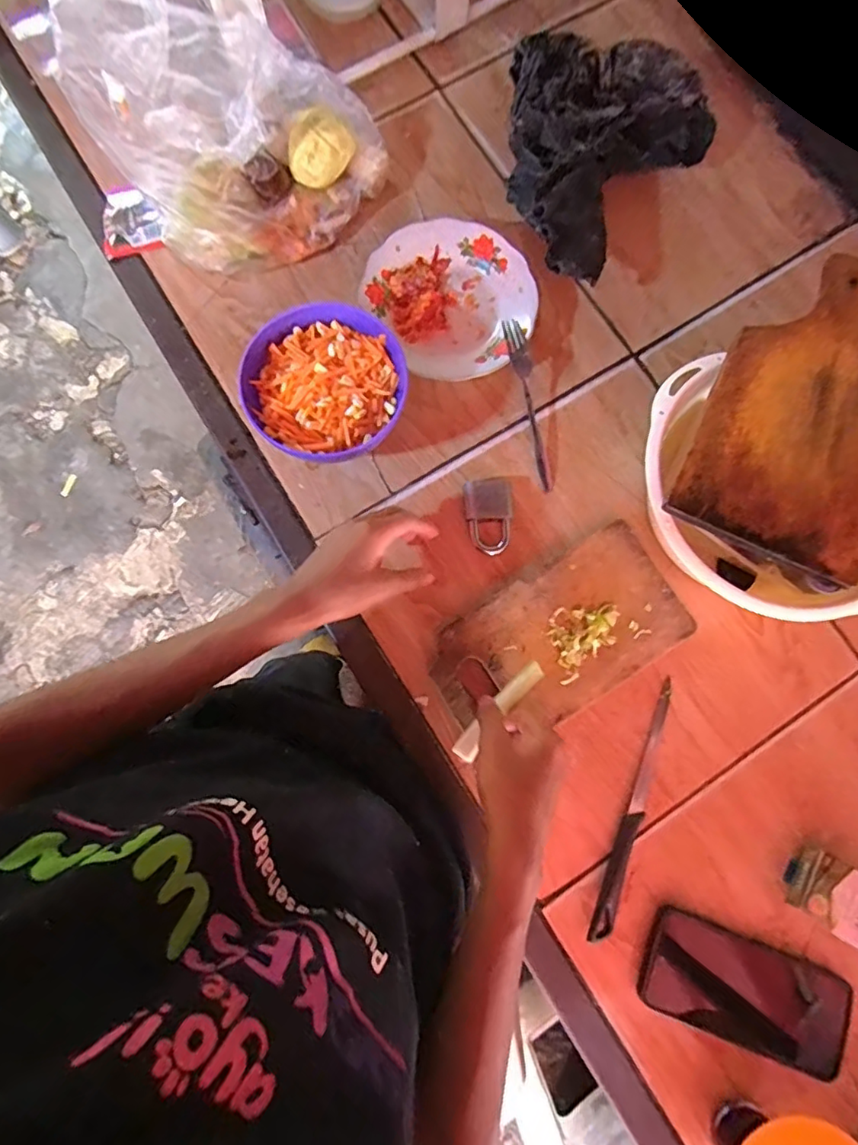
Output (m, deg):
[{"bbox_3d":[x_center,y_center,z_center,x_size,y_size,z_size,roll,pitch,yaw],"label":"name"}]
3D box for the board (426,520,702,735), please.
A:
[{"bbox_3d":[0.124,0.064,0.548,0.239,0.017,0.132,-31,82,-7],"label":"board"}]

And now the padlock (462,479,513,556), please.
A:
[{"bbox_3d":[0.061,-0.055,0.567,0.048,0.023,0.073,-6,79,-3],"label":"padlock"}]

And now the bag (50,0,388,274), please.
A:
[{"bbox_3d":[-0.204,-0.465,0.567,0.244,0.158,0.256,-42,83,-8],"label":"bag"}]

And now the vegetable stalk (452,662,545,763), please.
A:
[{"bbox_3d":[0.061,0.118,0.487,0.019,0.011,0.105,44,70,7],"label":"vegetable stalk"}]

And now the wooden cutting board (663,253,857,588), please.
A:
[{"bbox_3d":[0.339,-0.149,0.493,0.164,0.013,0.293,27,80,4],"label":"wooden cutting board"}]

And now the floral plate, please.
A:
[{"bbox_3d":[0.026,-0.290,0.604,0.162,0.035,0.175,0,79,-1],"label":"floral plate"}]

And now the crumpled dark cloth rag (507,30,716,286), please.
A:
[{"bbox_3d":[0.158,-0.445,0.595,0.199,0.114,0.289,37,82,5],"label":"crumpled dark cloth rag"}]

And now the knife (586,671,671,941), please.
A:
[{"bbox_3d":[0.192,0.216,0.523,0.019,0.019,0.240,22,79,3],"label":"knife"}]

